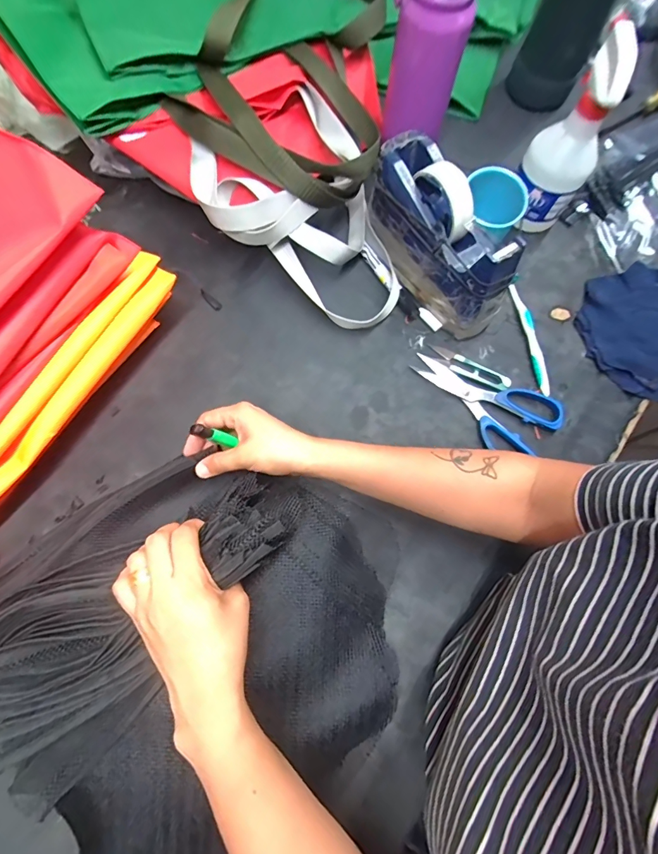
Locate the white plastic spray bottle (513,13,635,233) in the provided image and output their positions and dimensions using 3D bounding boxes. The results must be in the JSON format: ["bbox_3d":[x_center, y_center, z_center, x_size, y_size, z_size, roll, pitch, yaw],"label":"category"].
[{"bbox_3d":[0.271,-0.318,0.452,0.083,0.184,0.076,-40,79,-12],"label":"white plastic spray bottle"}]

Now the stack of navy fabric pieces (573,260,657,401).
[{"bbox_3d":[0.389,-0.120,0.490,0.157,0.016,0.168,18,74,3],"label":"stack of navy fabric pieces"}]

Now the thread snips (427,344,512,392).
[{"bbox_3d":[0.164,-0.070,0.473,0.099,0.008,0.026,31,75,7],"label":"thread snips"}]

